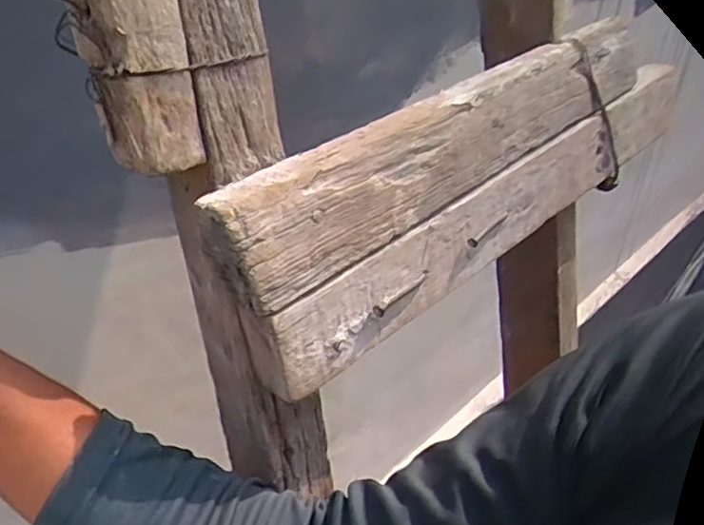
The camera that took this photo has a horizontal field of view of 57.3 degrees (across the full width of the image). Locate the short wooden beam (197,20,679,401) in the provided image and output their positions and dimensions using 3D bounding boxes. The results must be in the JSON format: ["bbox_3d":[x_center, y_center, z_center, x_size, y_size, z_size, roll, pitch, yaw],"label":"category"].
[{"bbox_3d":[0.099,-0.066,0.425,0.059,0.112,0.425,28,42,35],"label":"short wooden beam"}]

